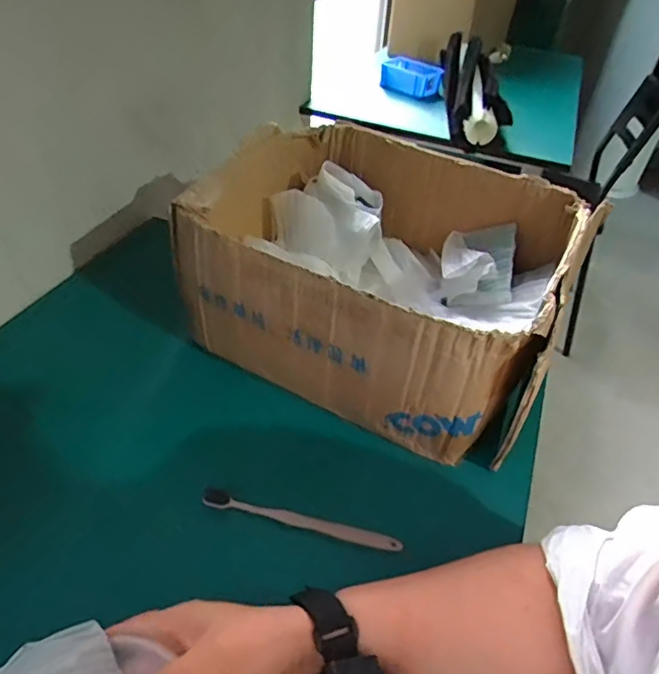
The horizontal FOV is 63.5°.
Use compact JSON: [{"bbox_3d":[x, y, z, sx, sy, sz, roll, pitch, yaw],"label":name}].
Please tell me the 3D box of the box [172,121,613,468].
[{"bbox_3d":[0.054,-0.080,0.608,0.401,0.167,0.319,23,45,19],"label":"box"}]

